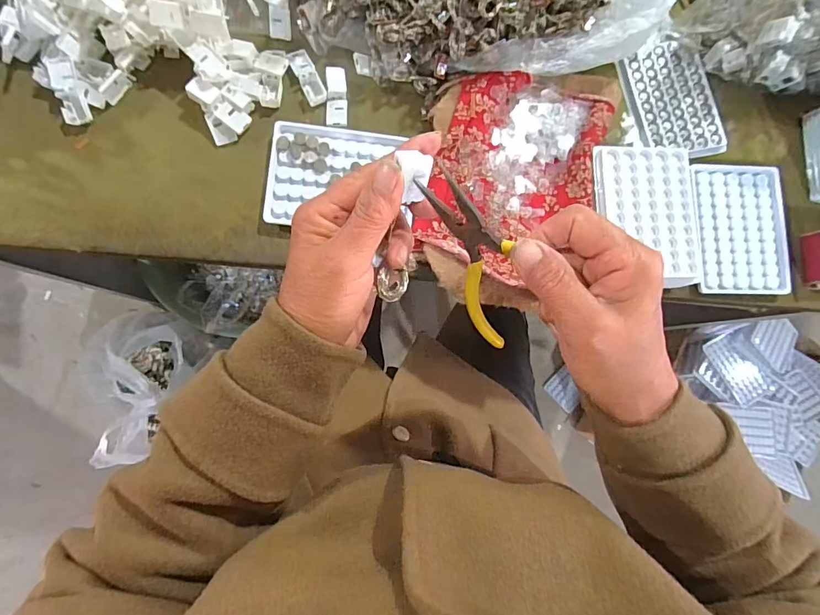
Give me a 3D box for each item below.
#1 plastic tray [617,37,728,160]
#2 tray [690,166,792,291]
[{"bbox_3d":[0.268,-0.212,0.440,0.089,0.007,0.123,-13,85,-7],"label":"plastic tray"},{"bbox_3d":[0.325,-0.079,0.429,0.092,0.011,0.130,0,84,-6],"label":"tray"}]

